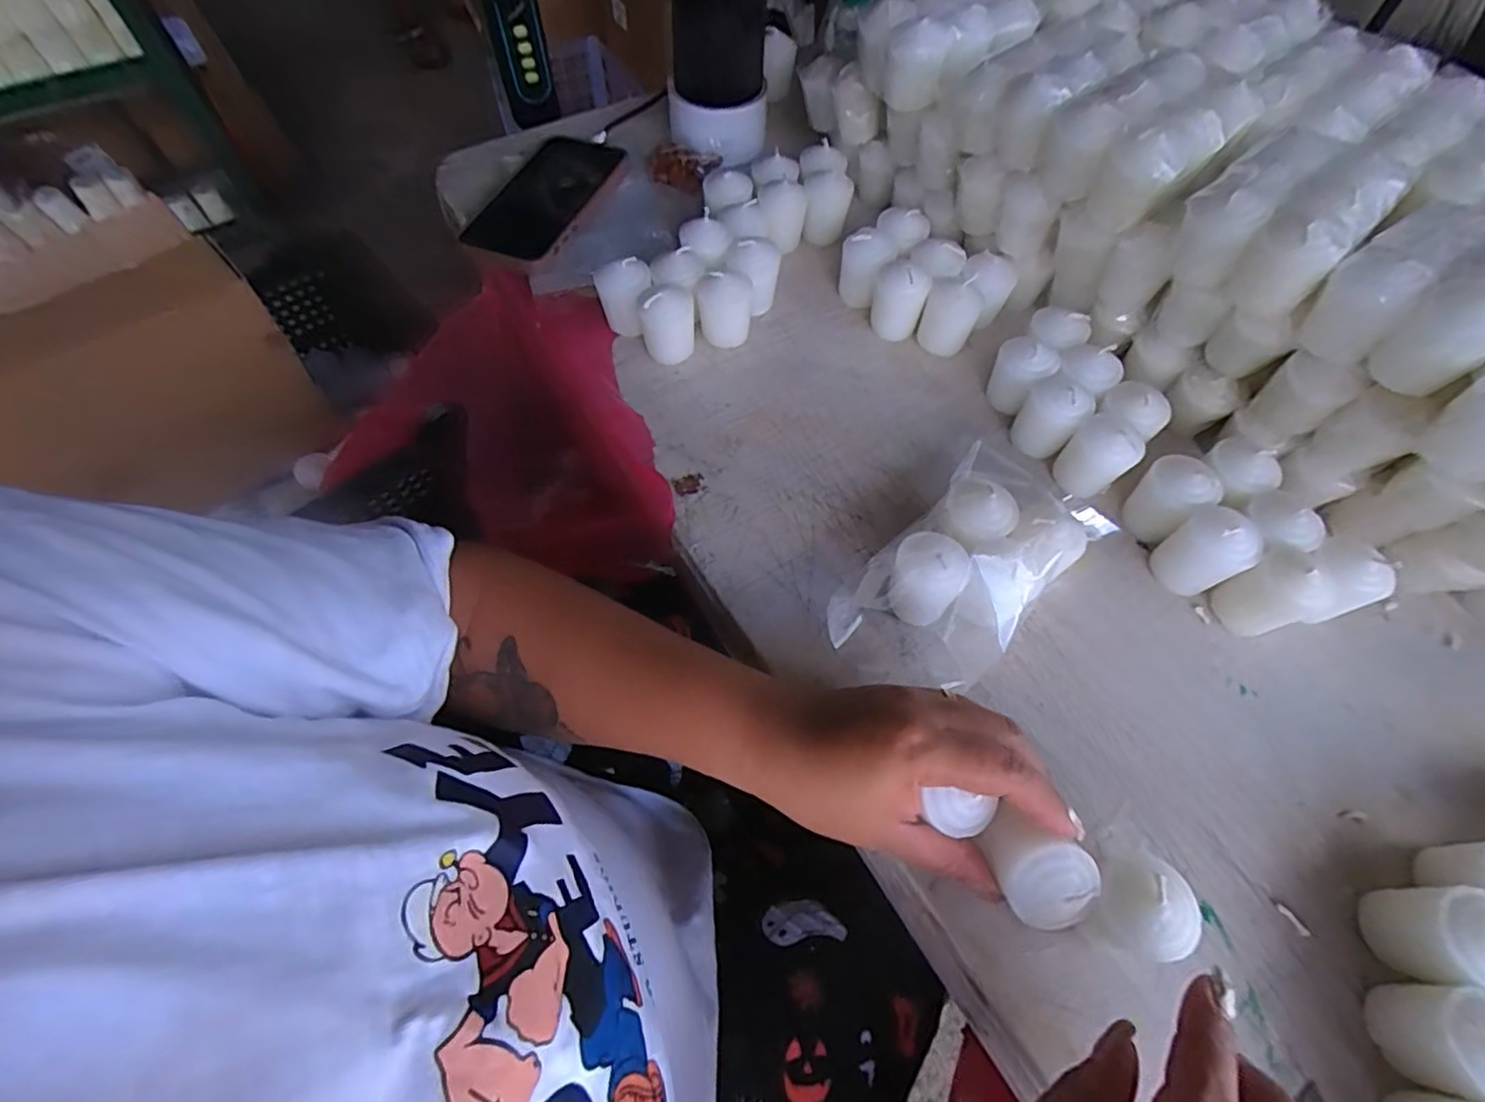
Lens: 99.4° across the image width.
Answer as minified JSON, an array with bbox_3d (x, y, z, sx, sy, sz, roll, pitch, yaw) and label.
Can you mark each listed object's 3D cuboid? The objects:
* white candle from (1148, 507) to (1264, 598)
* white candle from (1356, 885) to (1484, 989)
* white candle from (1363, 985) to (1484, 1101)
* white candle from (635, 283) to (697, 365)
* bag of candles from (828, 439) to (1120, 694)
[{"bbox_3d":[0.261,-0.001,0.352,0.033,0.053,0.036,-28,65,-15],"label":"white candle"},{"bbox_3d":[0.295,0.163,0.265,0.034,0.052,0.036,0,61,-1],"label":"white candle"},{"bbox_3d":[0.281,0.194,0.248,0.032,0.046,0.035,0,61,-1],"label":"white candle"},{"bbox_3d":[-0.052,-0.161,0.437,0.037,0.050,0.032,-4,61,-3],"label":"white candle"},{"bbox_3d":[0.122,0.008,0.343,0.086,0.054,0.155,40,68,19],"label":"bag of candles"}]

